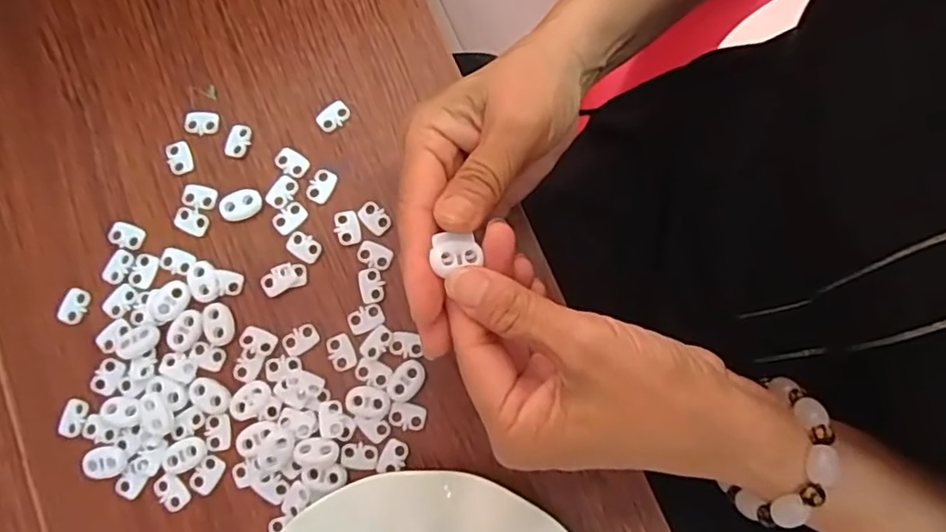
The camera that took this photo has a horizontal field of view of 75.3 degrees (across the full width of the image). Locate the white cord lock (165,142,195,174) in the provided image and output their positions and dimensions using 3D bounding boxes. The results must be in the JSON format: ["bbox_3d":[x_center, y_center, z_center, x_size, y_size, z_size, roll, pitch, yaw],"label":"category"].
[{"bbox_3d":[-0.165,-0.061,0.344,0.013,0.004,0.018,-16,80,-2],"label":"white cord lock"}]

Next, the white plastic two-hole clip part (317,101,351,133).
[{"bbox_3d":[-0.079,-0.085,0.349,0.019,0.005,0.013,-38,81,-6],"label":"white plastic two-hole clip part"}]

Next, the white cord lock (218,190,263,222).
[{"bbox_3d":[-0.128,-0.033,0.336,0.023,0.005,0.015,-18,80,-2],"label":"white cord lock"}]

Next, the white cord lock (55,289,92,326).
[{"bbox_3d":[-0.215,0.022,0.329,0.014,0.004,0.020,16,80,4],"label":"white cord lock"}]

